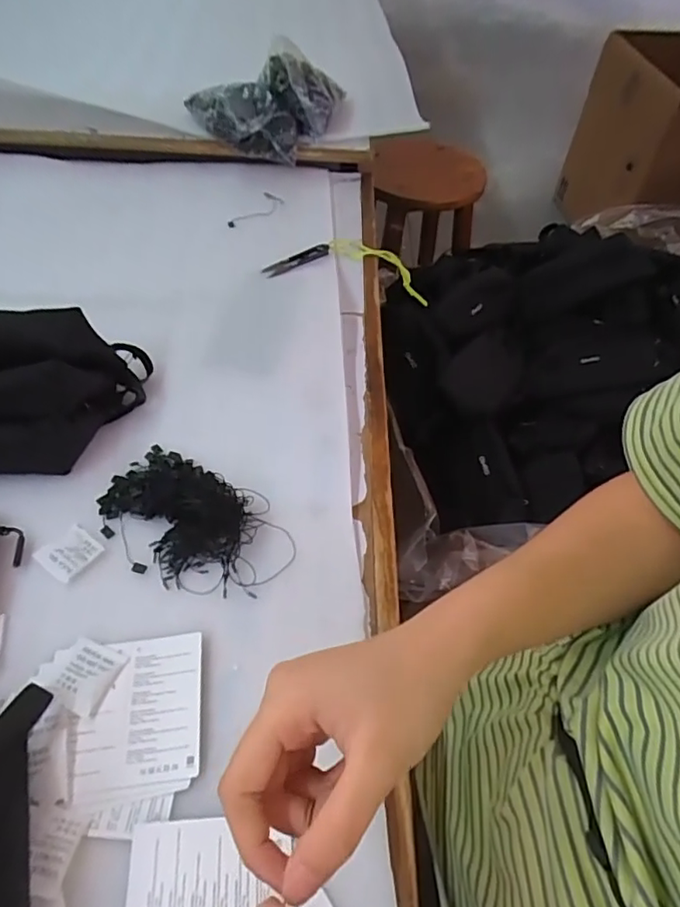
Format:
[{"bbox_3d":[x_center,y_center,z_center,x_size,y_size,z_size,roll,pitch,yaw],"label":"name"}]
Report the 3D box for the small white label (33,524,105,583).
[{"bbox_3d":[-0.207,0.076,0.433,0.038,0.004,0.038,33,56,21],"label":"small white label"}]

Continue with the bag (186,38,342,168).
[{"bbox_3d":[-0.105,-0.494,0.783,0.214,0.112,0.126,-1,52,-6],"label":"bag"}]

